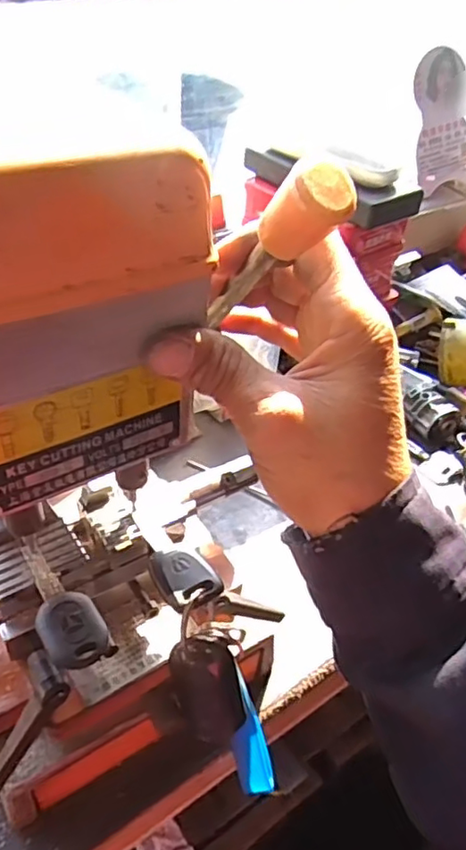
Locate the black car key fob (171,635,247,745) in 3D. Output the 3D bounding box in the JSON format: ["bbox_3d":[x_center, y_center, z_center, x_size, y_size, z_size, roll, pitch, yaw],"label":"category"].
[{"bbox_3d":[-0.011,0.129,0.299,0.031,0.067,0.014,-7,25,2],"label":"black car key fob"}]

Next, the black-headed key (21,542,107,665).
[{"bbox_3d":[-0.076,0.075,0.268,0.025,0.009,0.065,-21,50,-26],"label":"black-headed key"}]

